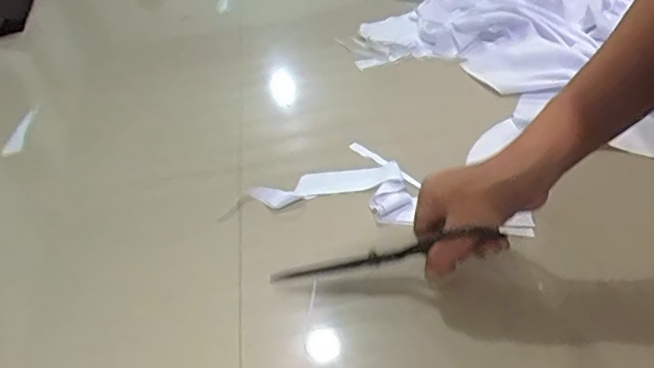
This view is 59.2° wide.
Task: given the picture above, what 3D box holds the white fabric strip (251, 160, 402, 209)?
[{"bbox_3d":[0.001,-0.003,0.666,0.171,0.015,0.042,-17,43,-8],"label":"white fabric strip"}]

